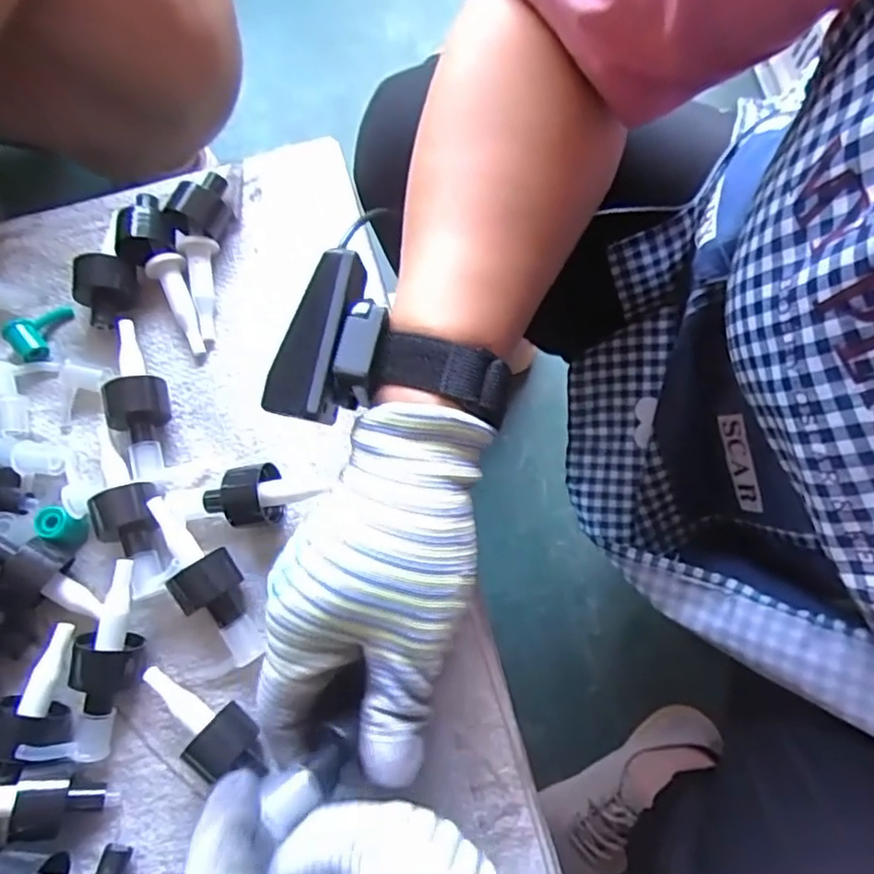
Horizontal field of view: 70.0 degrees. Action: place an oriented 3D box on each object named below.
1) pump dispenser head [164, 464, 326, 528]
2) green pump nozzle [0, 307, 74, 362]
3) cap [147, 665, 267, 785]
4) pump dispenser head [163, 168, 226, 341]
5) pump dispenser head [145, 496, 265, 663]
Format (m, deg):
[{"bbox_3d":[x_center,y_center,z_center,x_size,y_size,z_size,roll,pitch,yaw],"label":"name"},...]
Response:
[{"bbox_3d":[-0.095,0.030,0.312,0.073,0.023,0.028,-10,76,3],"label":"pump dispenser head"},{"bbox_3d":[-0.219,-0.059,0.345,0.035,0.011,0.021,-41,77,-4],"label":"green pump nozzle"},{"bbox_3d":[-0.106,0.131,0.286,0.066,0.026,0.026,28,81,11],"label":"cap"},{"bbox_3d":[-0.132,-0.101,0.346,0.026,0.024,0.090,-1,91,-1],"label":"pump dispenser head"},{"bbox_3d":[-0.111,0.068,0.301,0.027,0.028,0.087,-36,76,-3],"label":"pump dispenser head"}]

